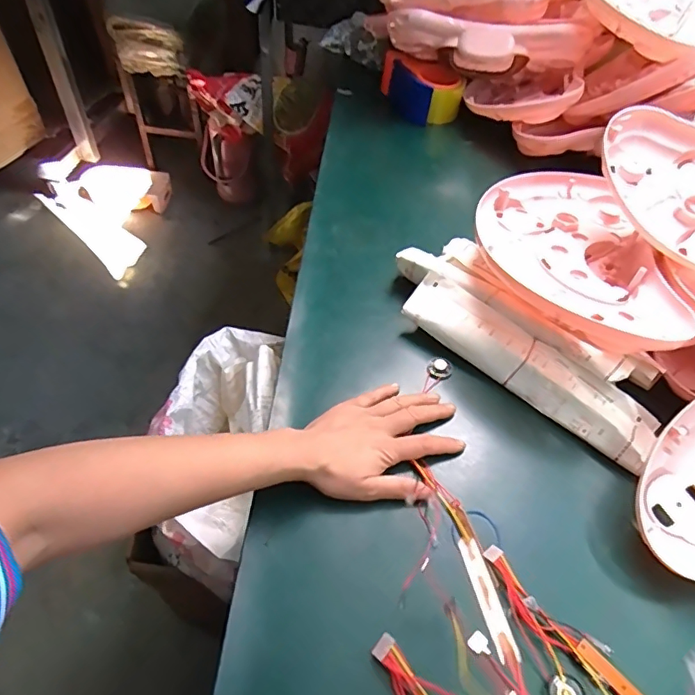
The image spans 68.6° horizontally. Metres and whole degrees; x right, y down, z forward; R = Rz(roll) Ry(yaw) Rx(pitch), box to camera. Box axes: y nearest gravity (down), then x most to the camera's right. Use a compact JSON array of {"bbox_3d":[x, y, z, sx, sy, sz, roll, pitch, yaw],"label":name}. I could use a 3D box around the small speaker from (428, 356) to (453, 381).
[{"bbox_3d":[0.107,0.023,0.584,0.026,0.009,0.028,2,51,-3],"label":"small speaker"}]

